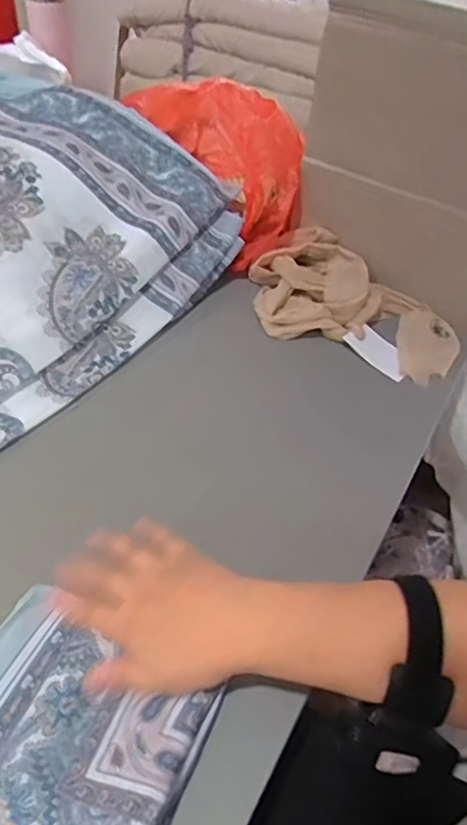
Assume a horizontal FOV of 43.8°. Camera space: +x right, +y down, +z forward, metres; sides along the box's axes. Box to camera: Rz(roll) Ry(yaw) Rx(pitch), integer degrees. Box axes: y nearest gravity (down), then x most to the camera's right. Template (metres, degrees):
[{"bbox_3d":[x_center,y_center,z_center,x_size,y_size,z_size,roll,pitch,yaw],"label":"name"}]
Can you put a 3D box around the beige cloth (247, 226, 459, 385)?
[{"bbox_3d":[0.136,-0.127,0.676,0.259,0.055,0.142,24,48,16],"label":"beige cloth"}]

